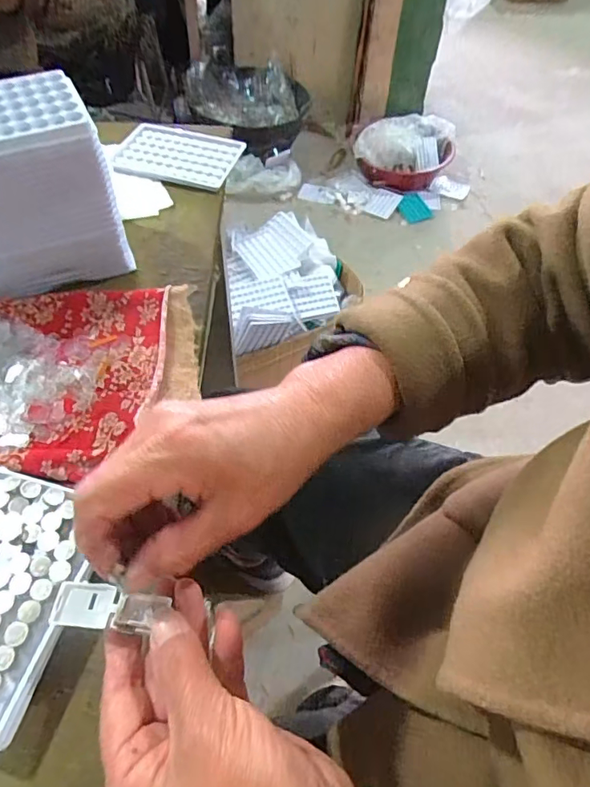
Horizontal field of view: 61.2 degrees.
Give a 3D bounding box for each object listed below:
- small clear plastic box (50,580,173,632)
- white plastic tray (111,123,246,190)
[{"bbox_3d":[-0.090,0.104,0.244,0.053,0.007,0.020,8,54,-7],"label":"small clear plastic box"},{"bbox_3d":[-0.125,-0.259,0.539,0.121,0.009,0.090,14,55,6],"label":"white plastic tray"}]

